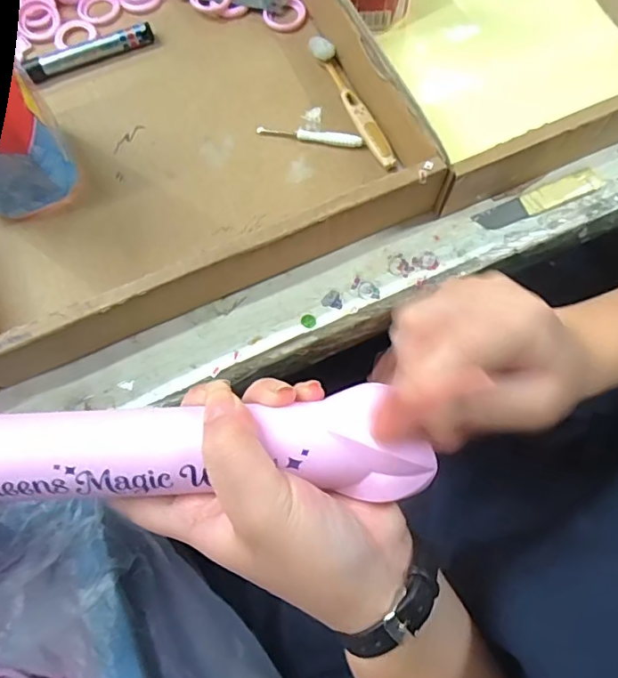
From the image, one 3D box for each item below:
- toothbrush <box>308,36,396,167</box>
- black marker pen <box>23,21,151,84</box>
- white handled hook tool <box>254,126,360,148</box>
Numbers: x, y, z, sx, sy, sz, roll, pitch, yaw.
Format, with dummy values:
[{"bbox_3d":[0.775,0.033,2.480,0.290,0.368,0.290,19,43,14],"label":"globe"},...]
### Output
[{"bbox_3d":[0.035,-0.195,0.435,0.017,0.012,0.138,-25,74,-6],"label":"toothbrush"},{"bbox_3d":[-0.187,-0.245,0.455,0.109,0.012,0.019,-24,74,-6],"label":"black marker pen"},{"bbox_3d":[0.000,-0.166,0.430,0.085,0.009,0.010,11,74,4],"label":"white handled hook tool"}]

